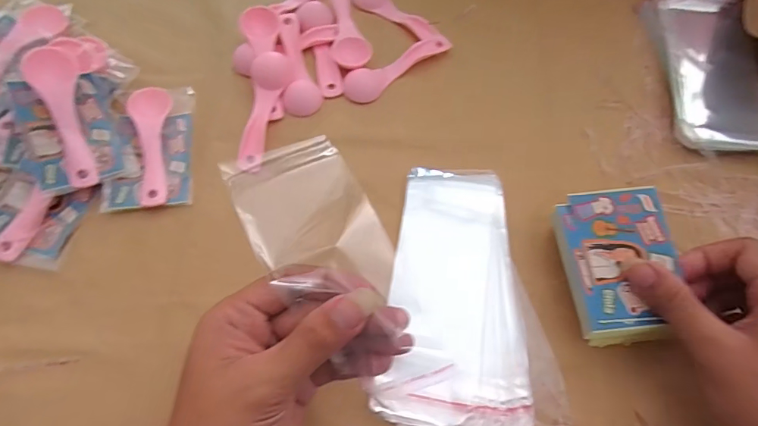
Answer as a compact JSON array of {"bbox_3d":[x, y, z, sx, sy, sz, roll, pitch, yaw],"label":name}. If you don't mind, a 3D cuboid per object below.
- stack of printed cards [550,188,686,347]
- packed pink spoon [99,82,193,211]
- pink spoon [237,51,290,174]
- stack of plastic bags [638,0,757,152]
[{"bbox_3d":[0.165,0.037,0.297,0.071,0.027,0.102,-7,67,5],"label":"stack of printed cards"},{"bbox_3d":[-0.192,-0.058,0.353,0.065,0.017,0.111,-8,65,-4],"label":"packed pink spoon"},{"bbox_3d":[-0.099,-0.089,0.365,0.030,0.014,0.121,3,65,1],"label":"pink spoon"},{"bbox_3d":[0.302,-0.135,0.385,0.082,0.022,0.183,5,65,2],"label":"stack of plastic bags"}]

